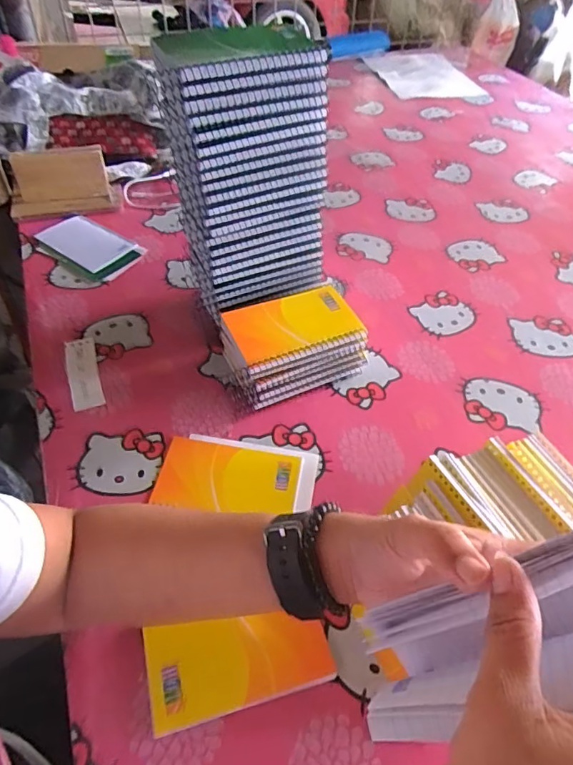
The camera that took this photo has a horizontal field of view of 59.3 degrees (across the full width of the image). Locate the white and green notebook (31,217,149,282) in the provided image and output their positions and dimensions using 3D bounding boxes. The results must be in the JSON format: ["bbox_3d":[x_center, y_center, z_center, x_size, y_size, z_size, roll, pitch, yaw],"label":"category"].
[{"bbox_3d":[-0.281,-0.194,0.712,0.147,0.007,0.091,28,53,21],"label":"white and green notebook"}]

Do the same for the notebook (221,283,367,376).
[{"bbox_3d":[0.009,-0.059,0.525,0.132,0.017,0.082,-17,51,-18],"label":"notebook"}]

